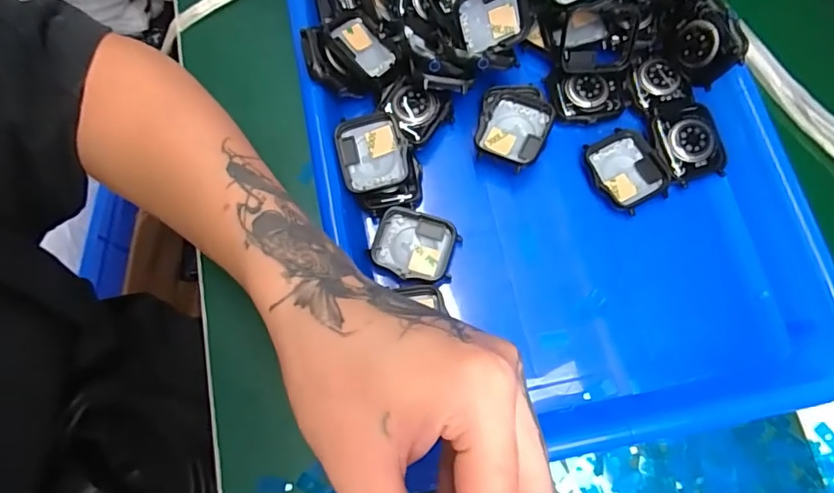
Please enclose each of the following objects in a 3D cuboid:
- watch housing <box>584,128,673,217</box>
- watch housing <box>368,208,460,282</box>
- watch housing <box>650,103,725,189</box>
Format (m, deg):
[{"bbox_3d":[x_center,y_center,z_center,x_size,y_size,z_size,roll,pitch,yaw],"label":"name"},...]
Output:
[{"bbox_3d":[0.121,-0.044,0.299,0.037,0.009,0.045,-23,73,-5],"label":"watch housing"},{"bbox_3d":[-0.001,0.000,0.294,0.046,0.012,0.037,17,74,8],"label":"watch housing"},{"bbox_3d":[0.156,-0.060,0.295,0.036,0.007,0.045,-13,73,-2],"label":"watch housing"}]

